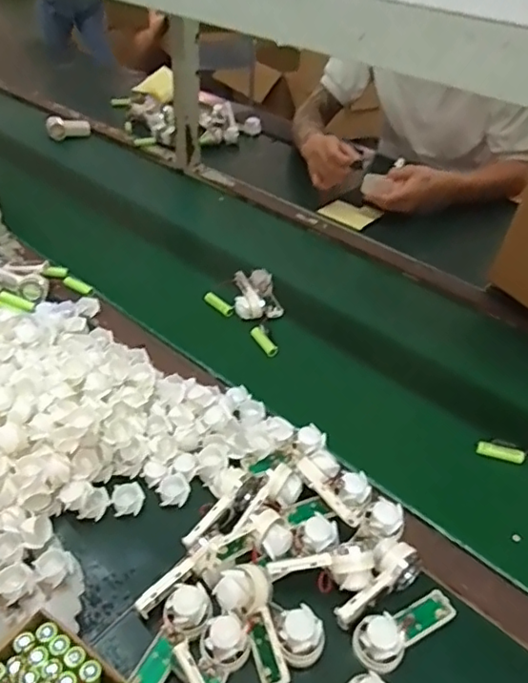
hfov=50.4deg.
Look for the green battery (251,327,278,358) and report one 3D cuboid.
[{"bbox_3d":[0.001,0.000,0.762,0.016,0.015,0.049,-25,63,-31],"label":"green battery"}]

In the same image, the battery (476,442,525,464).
[{"bbox_3d":[0.269,0.127,0.638,0.051,0.014,0.011,15,41,12],"label":"battery"}]

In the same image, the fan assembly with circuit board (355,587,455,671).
[{"bbox_3d":[0.117,0.233,0.468,0.092,0.025,0.039,-23,46,-28],"label":"fan assembly with circuit board"}]

